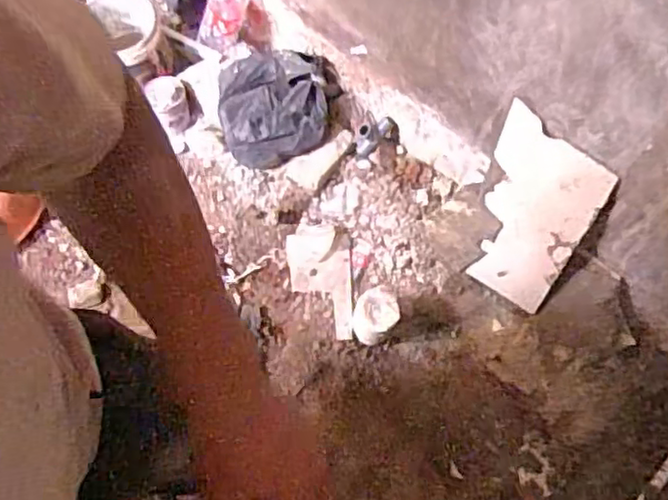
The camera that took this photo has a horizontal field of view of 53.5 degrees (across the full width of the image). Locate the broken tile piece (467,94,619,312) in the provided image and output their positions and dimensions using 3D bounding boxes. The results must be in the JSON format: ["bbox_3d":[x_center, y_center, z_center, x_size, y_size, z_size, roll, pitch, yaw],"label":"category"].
[{"bbox_3d":[0.378,-0.055,1.307,0.210,0.465,0.017,32,56,18],"label":"broken tile piece"}]

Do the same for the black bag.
[{"bbox_3d":[-0.140,-0.328,1.553,0.249,0.128,0.264,-4,70,-2],"label":"black bag"}]

